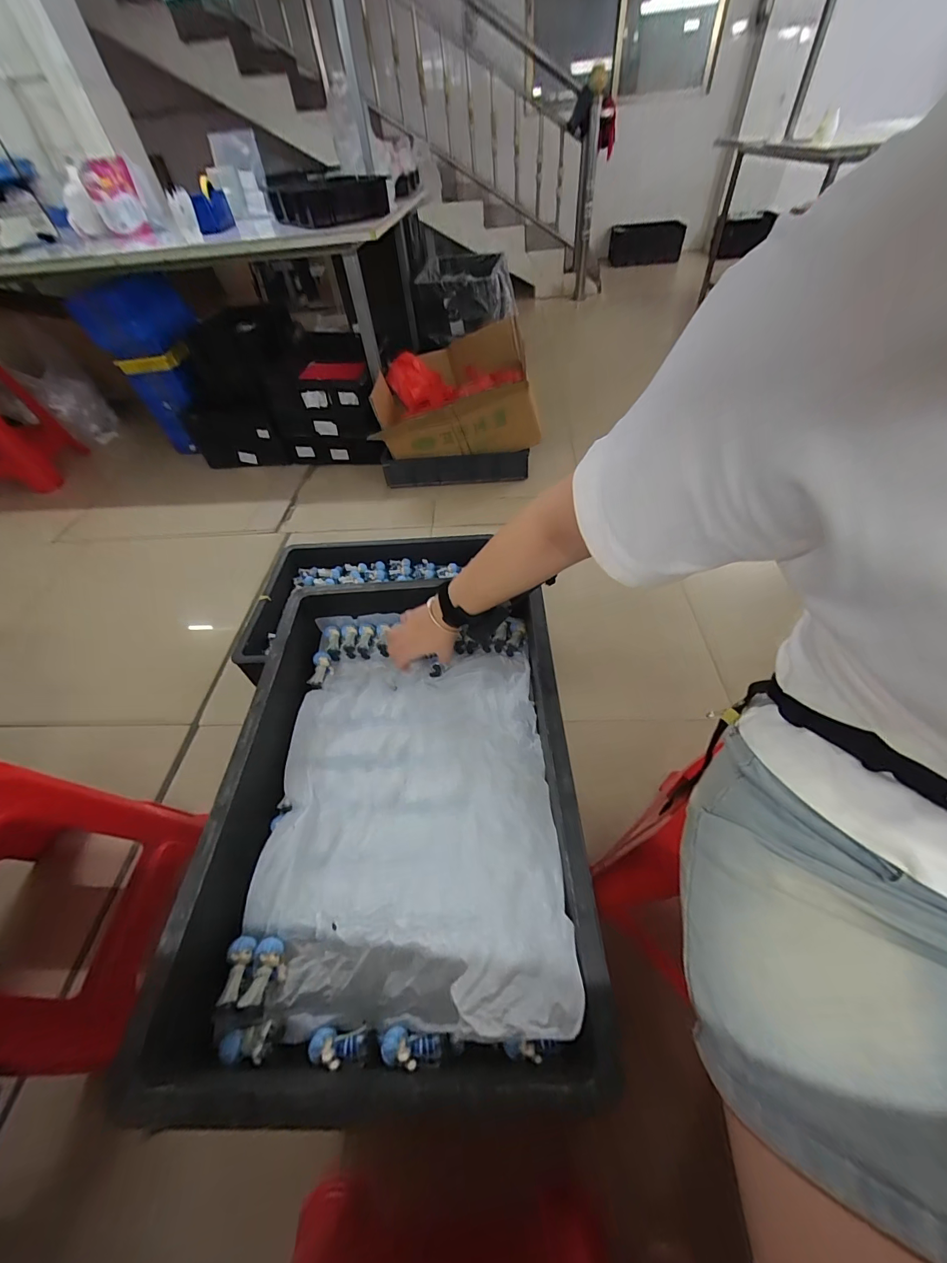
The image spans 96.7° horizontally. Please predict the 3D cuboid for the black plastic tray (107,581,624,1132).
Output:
[{"bbox_3d":[-0.100,0.174,0.533,0.416,0.105,0.564,-5,50,2],"label":"black plastic tray"}]

